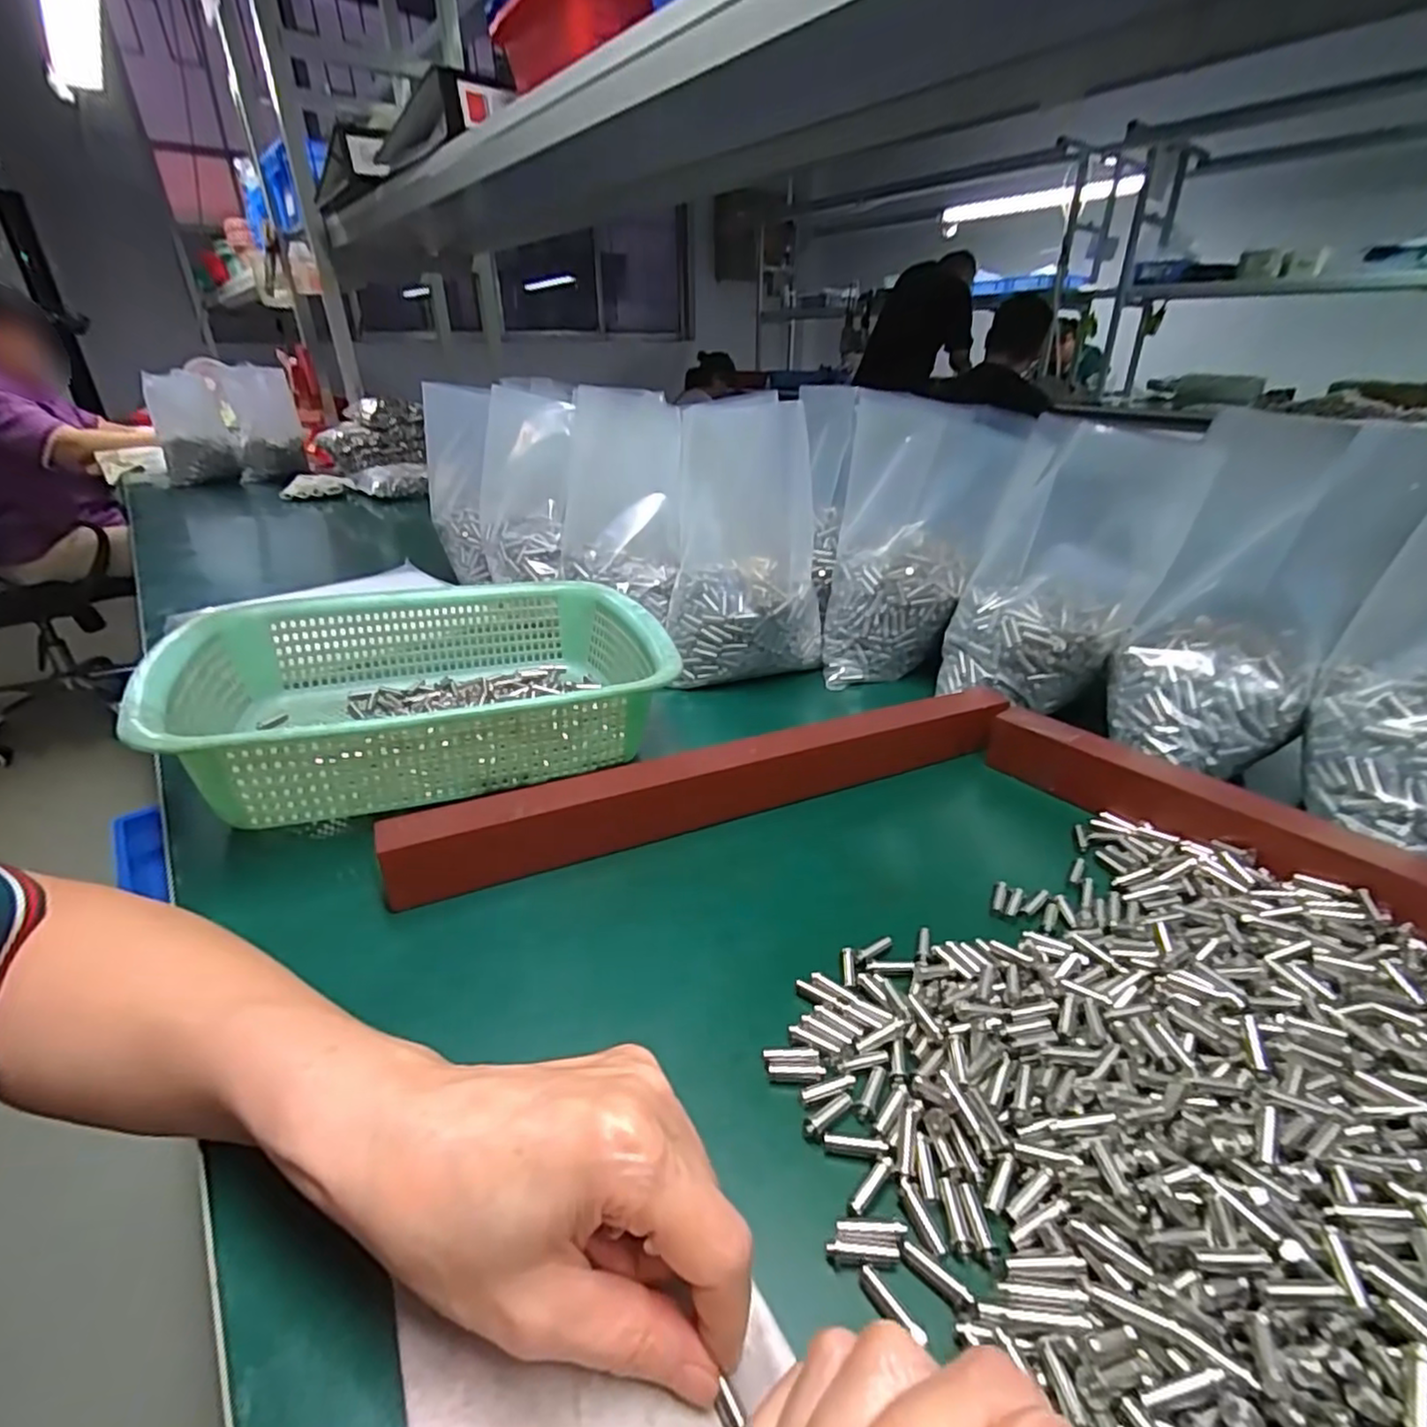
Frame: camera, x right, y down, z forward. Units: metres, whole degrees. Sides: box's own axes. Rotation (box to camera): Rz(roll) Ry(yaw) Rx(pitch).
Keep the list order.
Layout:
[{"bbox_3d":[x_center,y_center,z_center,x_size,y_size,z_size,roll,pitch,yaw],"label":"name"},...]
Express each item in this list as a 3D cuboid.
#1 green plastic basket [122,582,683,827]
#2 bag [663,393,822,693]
[{"bbox_3d":[-0.184,-0.025,0.457,0.292,0.080,0.222,-13,31,-21],"label":"green plastic basket"},{"bbox_3d":[0.033,-0.155,0.586,0.122,0.206,0.173,5,29,9],"label":"bag"}]

